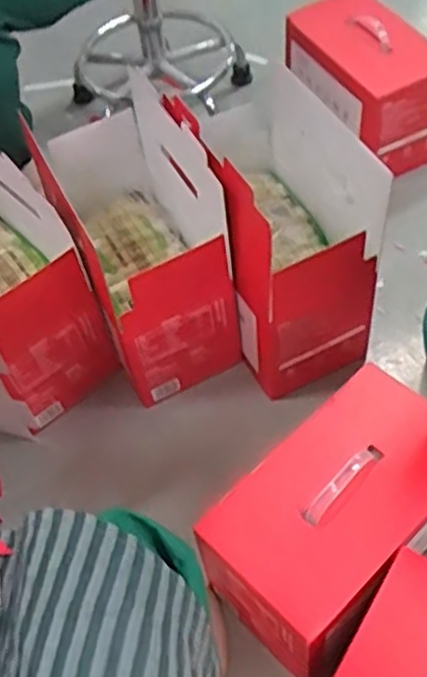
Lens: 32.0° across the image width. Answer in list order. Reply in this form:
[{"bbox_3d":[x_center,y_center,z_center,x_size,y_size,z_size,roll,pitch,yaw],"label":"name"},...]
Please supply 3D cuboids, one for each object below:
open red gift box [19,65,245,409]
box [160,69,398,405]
[{"bbox_3d":[-0.111,-0.145,1.073,0.181,0.337,0.331,-22,55,-10],"label":"open red gift box"},{"bbox_3d":[0.078,-0.178,1.074,0.193,0.350,0.374,-20,55,-9],"label":"box"}]

